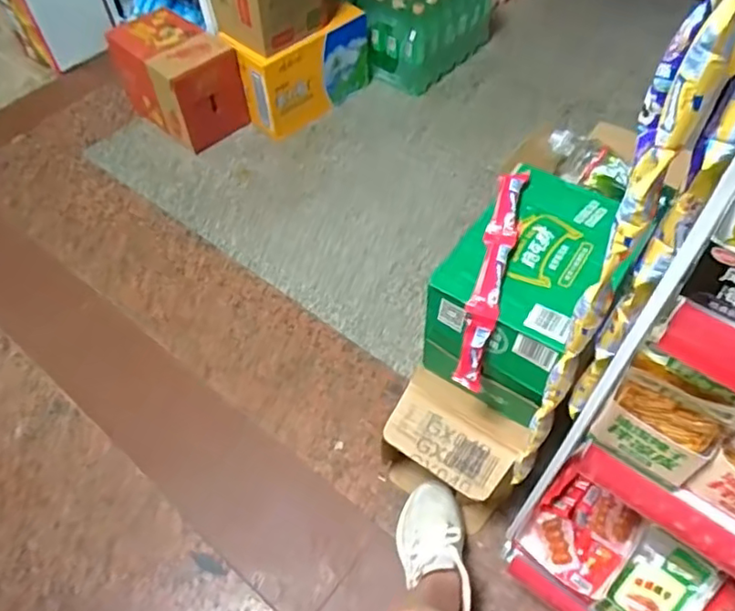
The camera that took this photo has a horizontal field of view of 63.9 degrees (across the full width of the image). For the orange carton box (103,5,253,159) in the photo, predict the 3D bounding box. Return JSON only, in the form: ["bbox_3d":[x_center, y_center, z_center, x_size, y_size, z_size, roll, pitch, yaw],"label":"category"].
[{"bbox_3d":[-0.488,-0.590,1.518,0.284,0.236,0.201,36,64,25],"label":"orange carton box"}]

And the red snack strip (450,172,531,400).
[{"bbox_3d":[0.163,-0.045,0.767,0.037,0.089,0.297,13,77,12],"label":"red snack strip"}]

